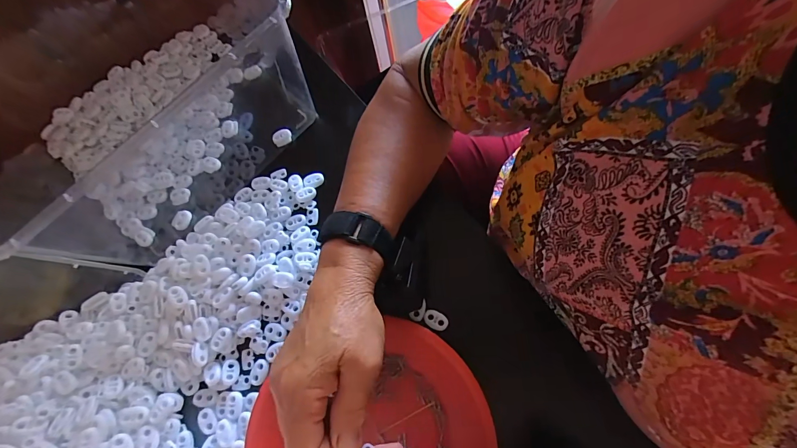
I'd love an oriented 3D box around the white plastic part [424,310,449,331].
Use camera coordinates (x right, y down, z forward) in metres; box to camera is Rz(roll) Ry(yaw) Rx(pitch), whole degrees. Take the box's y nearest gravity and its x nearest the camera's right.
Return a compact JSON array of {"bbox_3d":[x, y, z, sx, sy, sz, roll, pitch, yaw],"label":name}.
[{"bbox_3d":[0.034,0.088,0.322,0.023,0.004,0.016,17,72,14],"label":"white plastic part"}]

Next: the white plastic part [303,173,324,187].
[{"bbox_3d":[-0.094,-0.049,0.394,0.022,0.005,0.014,-15,68,2],"label":"white plastic part"}]

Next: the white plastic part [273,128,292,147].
[{"bbox_3d":[-0.136,-0.102,0.415,0.022,0.008,0.015,-17,68,1],"label":"white plastic part"}]

